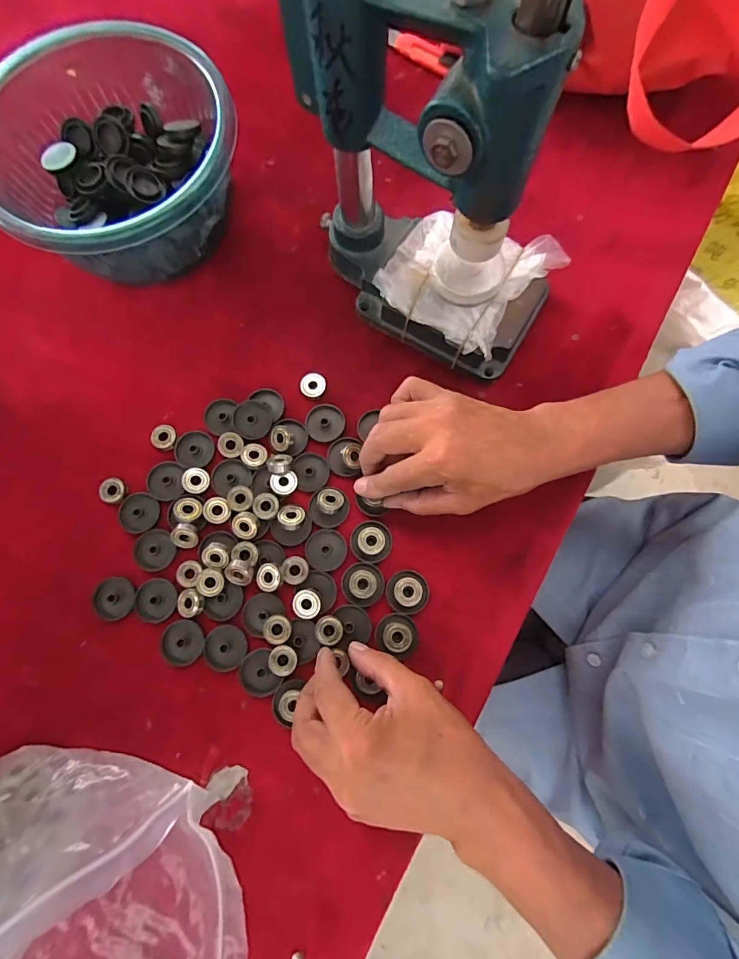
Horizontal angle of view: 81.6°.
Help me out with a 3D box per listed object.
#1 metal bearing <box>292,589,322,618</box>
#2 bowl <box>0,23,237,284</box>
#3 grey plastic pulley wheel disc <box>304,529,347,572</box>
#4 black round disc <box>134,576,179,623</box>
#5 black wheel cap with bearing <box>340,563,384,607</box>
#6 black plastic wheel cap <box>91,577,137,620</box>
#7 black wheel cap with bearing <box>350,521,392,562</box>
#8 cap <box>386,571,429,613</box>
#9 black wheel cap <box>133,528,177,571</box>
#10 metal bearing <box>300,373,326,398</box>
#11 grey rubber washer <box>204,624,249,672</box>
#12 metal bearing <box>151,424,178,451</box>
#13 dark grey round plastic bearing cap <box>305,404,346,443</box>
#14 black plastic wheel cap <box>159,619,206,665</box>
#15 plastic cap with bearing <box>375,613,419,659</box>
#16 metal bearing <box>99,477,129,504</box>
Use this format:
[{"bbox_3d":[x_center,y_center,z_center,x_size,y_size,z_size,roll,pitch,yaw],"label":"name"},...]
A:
[{"bbox_3d":[-0.048,0.095,0.330,0.021,0.008,0.022,0,78,1],"label":"metal bearing"},{"bbox_3d":[-0.214,-0.270,0.376,0.200,0.091,0.196,0,78,1],"label":"bowl"},{"bbox_3d":[-0.035,0.056,0.344,0.032,0.004,0.032,0,78,1],"label":"grey plastic pulley wheel disc"},{"bbox_3d":[-0.169,0.096,0.339,0.034,0.004,0.033,0,78,1],"label":"black round disc"},{"bbox_3d":[-0.005,0.082,0.334,0.032,0.006,0.032,0,78,1],"label":"black wheel cap with bearing"},{"bbox_3d":[-0.203,0.094,0.339,0.029,0.006,0.032,13,78,4],"label":"black plastic wheel cap"},{"bbox_3d":[0.001,0.049,0.341,0.033,0.006,0.032,0,78,1],"label":"black wheel cap with bearing"},{"bbox_3d":[0.030,0.087,0.332,0.032,0.007,0.031,0,78,1],"label":"cap"},{"bbox_3d":[-0.175,0.057,0.347,0.034,0.004,0.032,0,78,1],"label":"black wheel cap"},{"bbox_3d":[-0.049,-0.082,0.376,0.022,0.006,0.022,-17,94,-4],"label":"metal bearing"},{"bbox_3d":[-0.111,0.130,0.329,0.031,0.004,0.032,0,78,1],"label":"grey rubber washer"},{"bbox_3d":[-0.177,-0.037,0.367,0.022,0.004,0.022,0,78,1],"label":"metal bearing"},{"bbox_3d":[-0.038,-0.049,0.367,0.033,0.004,0.034,0,78,1],"label":"dark grey round plastic bearing cap"},{"bbox_3d":[-0.144,0.126,0.330,0.034,0.004,0.032,0,78,1],"label":"black plastic wheel cap"},{"bbox_3d":[0.021,0.117,0.323,0.031,0.010,0.028,25,79,6],"label":"plastic cap with bearing"},{"bbox_3d":[-0.215,0.009,0.357,0.023,0.004,0.021,0,78,1],"label":"metal bearing"}]

